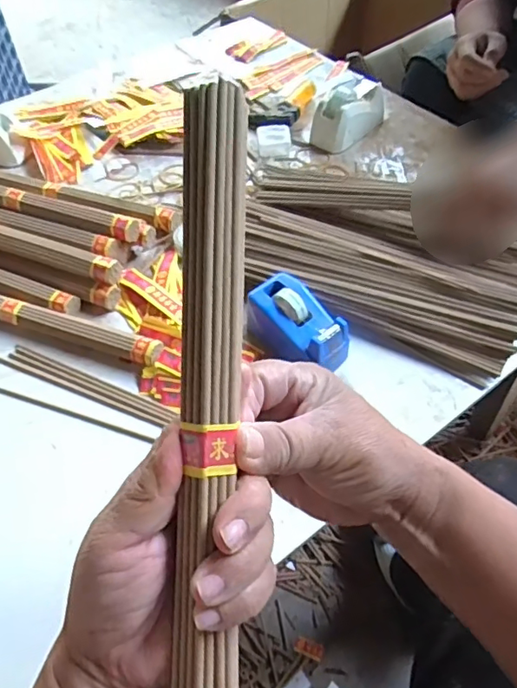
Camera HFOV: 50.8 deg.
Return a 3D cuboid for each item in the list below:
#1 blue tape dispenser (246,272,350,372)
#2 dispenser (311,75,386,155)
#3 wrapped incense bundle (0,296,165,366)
[{"bbox_3d":[0.037,-0.018,0.526,0.060,0.055,0.104,-37,60,-23],"label":"blue tape dispenser"},{"bbox_3d":[0.128,-0.323,0.755,0.056,0.066,0.120,34,61,25],"label":"dispenser"},{"bbox_3d":[-0.242,-0.031,0.555,0.310,0.022,0.027,15,55,13],"label":"wrapped incense bundle"}]

